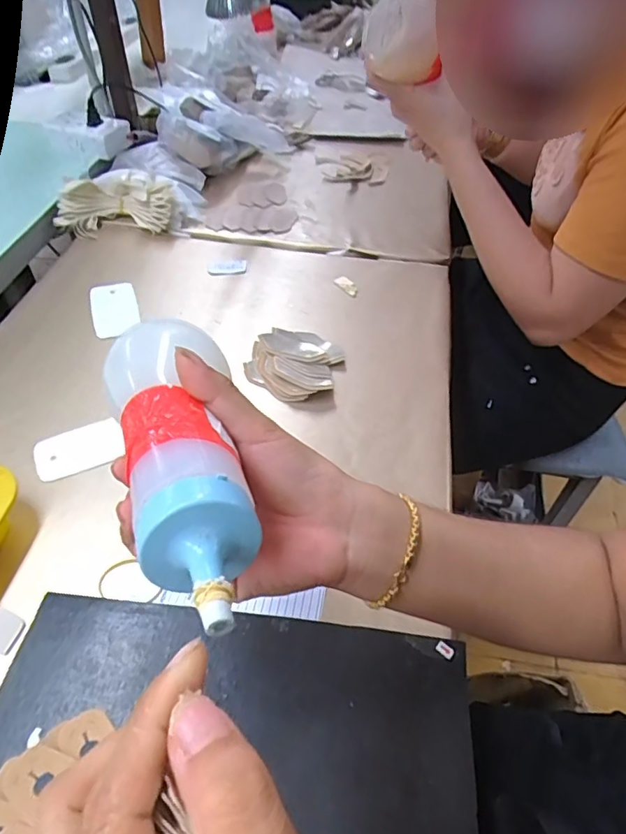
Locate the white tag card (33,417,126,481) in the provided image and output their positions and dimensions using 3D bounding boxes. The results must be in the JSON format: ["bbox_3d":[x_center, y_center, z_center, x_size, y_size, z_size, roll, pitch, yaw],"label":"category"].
[{"bbox_3d":[-0.220,0.030,0.495,0.083,0.004,0.052,-19,51,-6],"label":"white tag card"}]

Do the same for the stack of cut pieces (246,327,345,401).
[{"bbox_3d":[-0.020,-0.065,0.580,0.096,0.020,0.105,13,49,9],"label":"stack of cut pieces"}]

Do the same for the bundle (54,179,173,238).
[{"bbox_3d":[-0.279,-0.297,0.749,0.152,0.062,0.056,-4,49,-6],"label":"bundle"}]

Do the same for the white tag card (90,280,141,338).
[{"bbox_3d":[-0.243,-0.133,0.643,0.054,0.006,0.103,-14,51,-14],"label":"white tag card"}]

